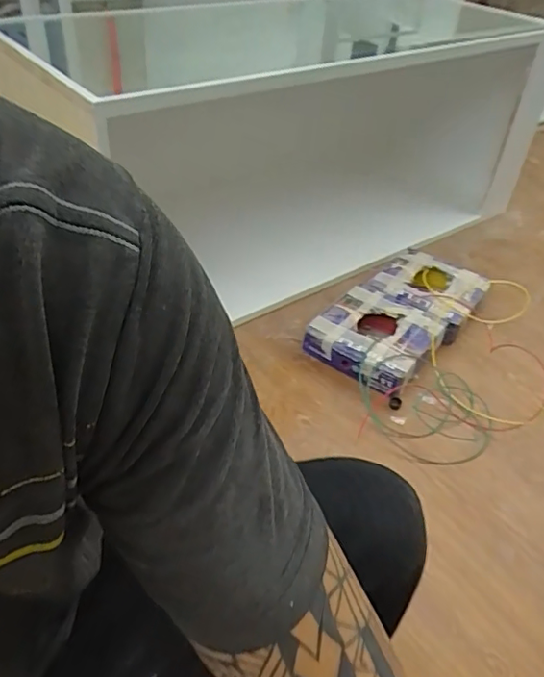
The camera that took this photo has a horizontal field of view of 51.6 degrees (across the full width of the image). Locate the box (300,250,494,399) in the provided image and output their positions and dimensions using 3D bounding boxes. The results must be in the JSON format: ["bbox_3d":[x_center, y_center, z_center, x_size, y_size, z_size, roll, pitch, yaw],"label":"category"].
[{"bbox_3d":[0.323,-0.051,1.454,0.281,0.100,0.525,29,47,26],"label":"box"}]

